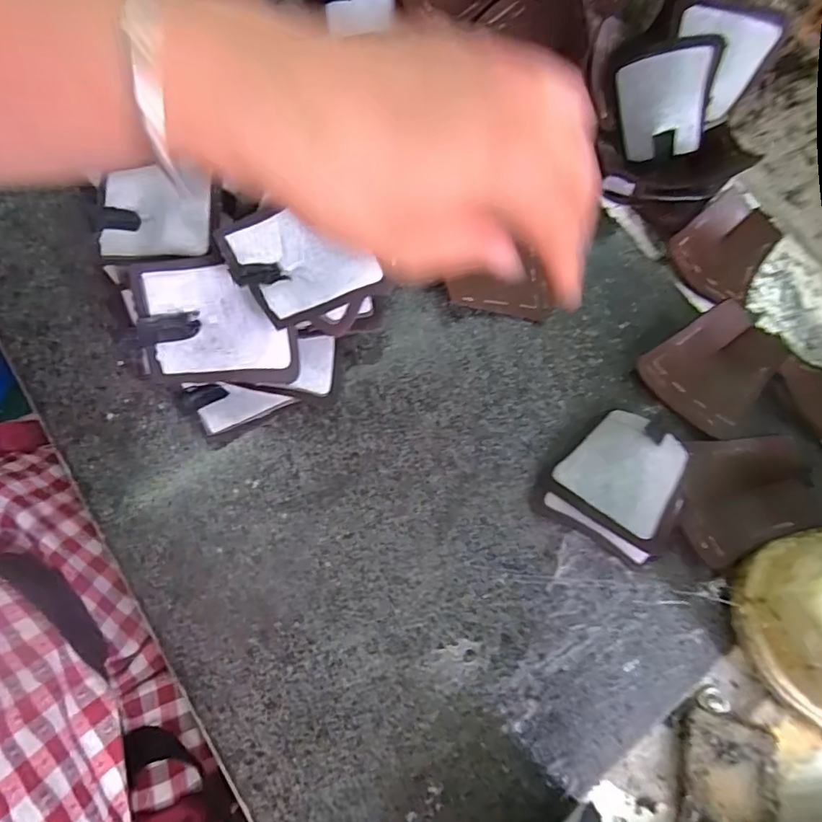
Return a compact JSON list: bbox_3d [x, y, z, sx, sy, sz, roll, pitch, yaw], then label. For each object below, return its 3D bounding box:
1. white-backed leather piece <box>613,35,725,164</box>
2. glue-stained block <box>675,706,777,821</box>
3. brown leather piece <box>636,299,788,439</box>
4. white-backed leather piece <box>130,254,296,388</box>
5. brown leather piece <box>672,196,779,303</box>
[{"bbox_3d":[0.179,-0.221,0.389,0.064,0.021,0.072,8,111,25],"label":"white-backed leather piece"},{"bbox_3d":[0.179,0.205,0.304,0.051,0.011,0.059,14,73,-1],"label":"glue-stained block"},{"bbox_3d":[0.197,-0.029,0.349,0.074,0.021,0.069,-41,78,-12],"label":"brown leather piece"},{"bbox_3d":[-0.104,-0.047,0.296,0.076,0.008,0.070,-12,97,-23],"label":"white-backed leather piece"},{"bbox_3d":[0.235,-0.120,0.403,0.075,0.025,0.060,-39,80,-14],"label":"brown leather piece"}]

